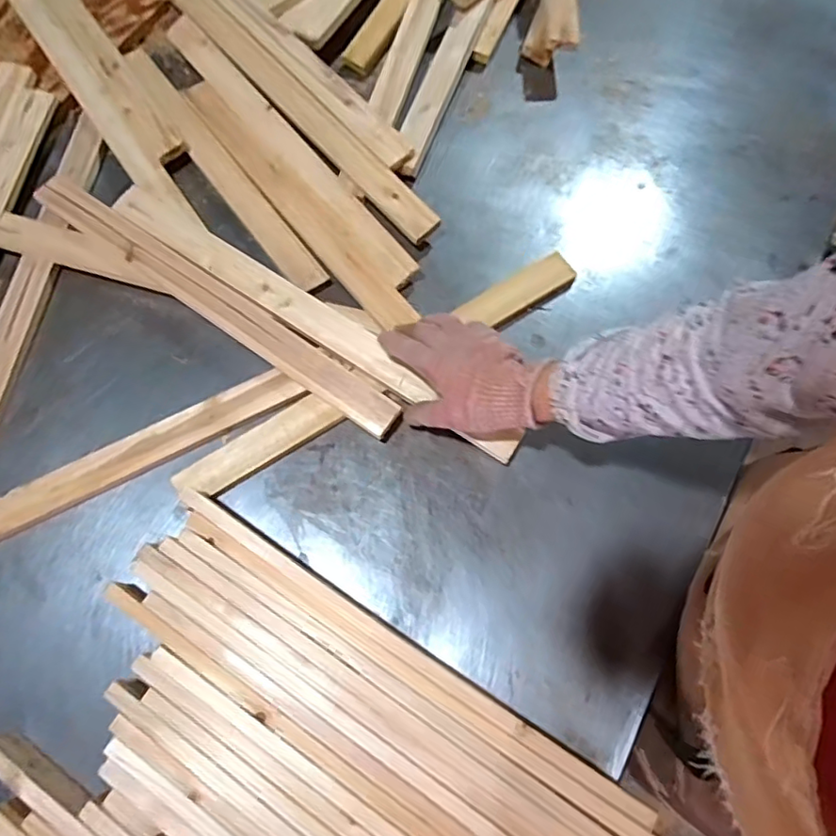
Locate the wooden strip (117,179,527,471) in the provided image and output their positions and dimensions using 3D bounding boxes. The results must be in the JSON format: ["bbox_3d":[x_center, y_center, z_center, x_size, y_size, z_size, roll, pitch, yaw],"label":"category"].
[{"bbox_3d":[-0.116,-0.110,0.616,0.517,0.014,0.042,34,72,8],"label":"wooden strip"}]

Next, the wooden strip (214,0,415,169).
[{"bbox_3d":[-0.181,-0.497,0.750,0.047,0.023,0.504,-40,76,-15],"label":"wooden strip"}]

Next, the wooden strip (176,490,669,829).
[{"bbox_3d":[-0.015,0.206,0.523,0.480,0.049,0.017,32,72,9],"label":"wooden strip"}]

